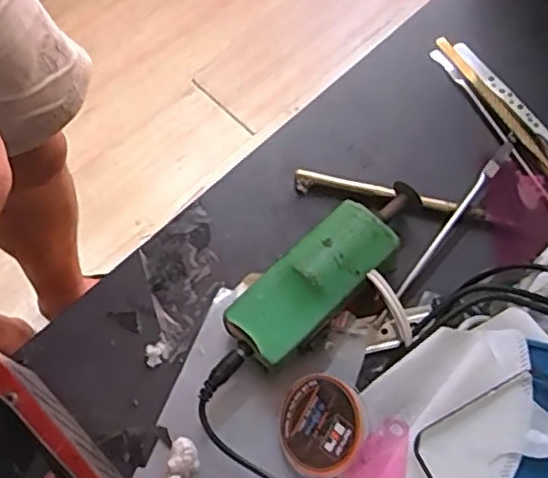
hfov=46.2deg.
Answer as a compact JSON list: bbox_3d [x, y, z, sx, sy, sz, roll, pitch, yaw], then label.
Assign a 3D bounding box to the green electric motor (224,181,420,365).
[{"bbox_3d":[0.031,0.015,0.354,0.127,0.034,0.039,-41,75,-16],"label":"green electric motor"}]

